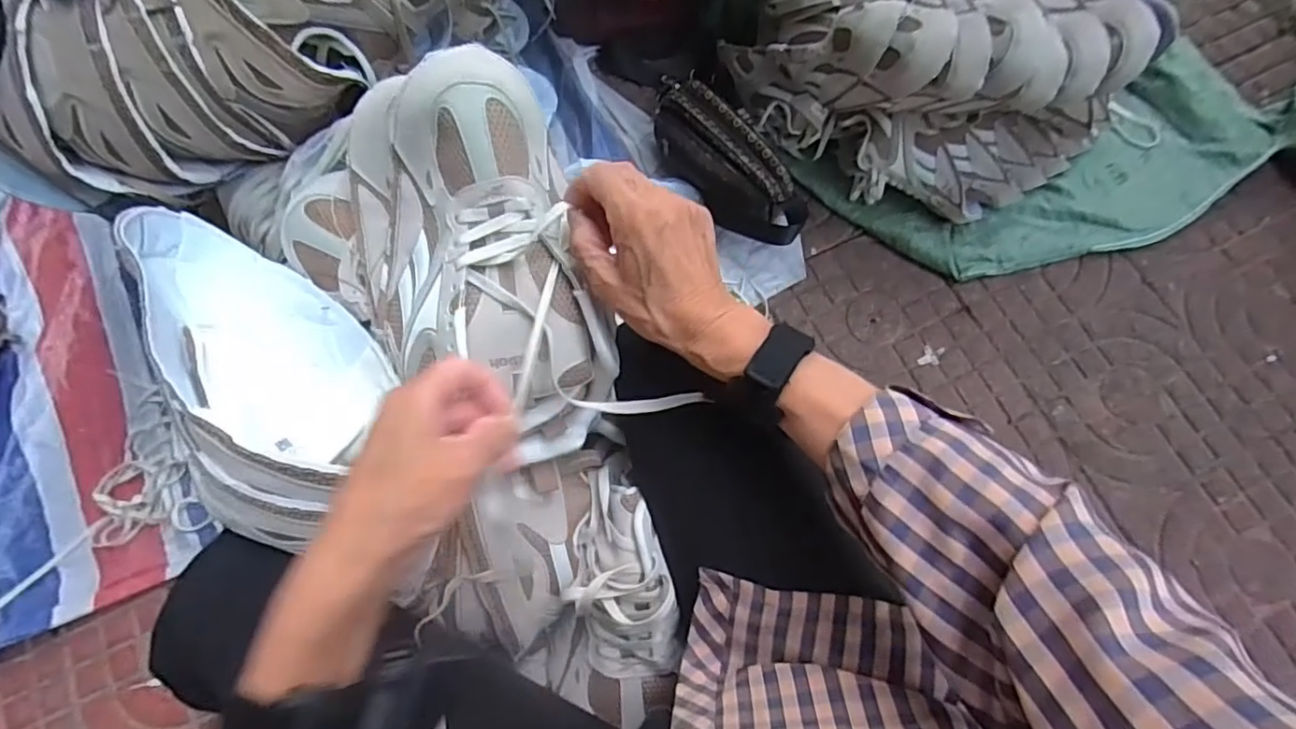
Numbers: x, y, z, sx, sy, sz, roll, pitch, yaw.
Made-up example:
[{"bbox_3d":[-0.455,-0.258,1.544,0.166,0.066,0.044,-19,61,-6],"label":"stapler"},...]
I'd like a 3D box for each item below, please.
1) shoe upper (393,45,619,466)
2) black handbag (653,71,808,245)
[{"bbox_3d":[-0.100,-0.060,0.387,0.126,0.072,0.258,-17,97,-5],"label":"shoe upper"},{"bbox_3d":[0.100,-0.265,0.834,0.076,0.130,0.269,-39,77,-10],"label":"black handbag"}]

